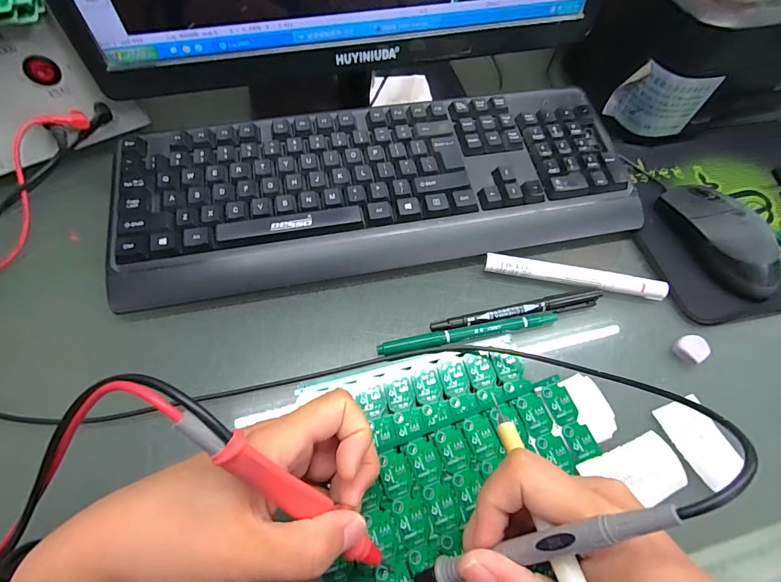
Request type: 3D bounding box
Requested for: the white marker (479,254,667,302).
[{"bbox_3d":[0.149,-0.012,0.310,0.142,0.012,0.016,10,62,4],"label":"white marker"}]

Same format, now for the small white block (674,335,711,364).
[{"bbox_3d":[0.227,0.044,0.287,0.019,0.012,0.019,-27,66,-15],"label":"small white block"}]

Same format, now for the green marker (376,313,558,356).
[{"bbox_3d":[0.059,0.032,0.284,0.138,0.006,0.010,-10,63,-7],"label":"green marker"}]

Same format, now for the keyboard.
[{"bbox_3d":[-0.006,-0.093,0.333,0.427,0.042,0.153,-10,63,-7],"label":"keyboard"}]

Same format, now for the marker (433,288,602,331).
[{"bbox_3d":[0.099,0.016,0.296,0.138,0.007,0.011,-10,63,-7],"label":"marker"}]

